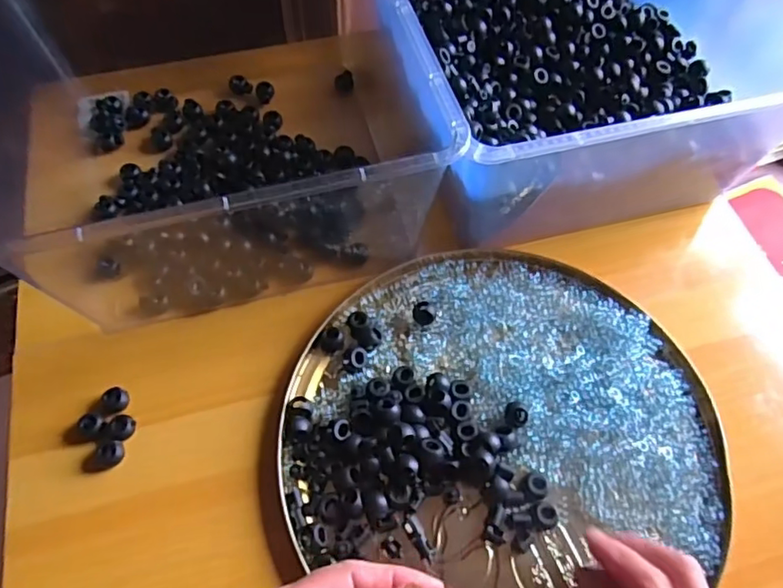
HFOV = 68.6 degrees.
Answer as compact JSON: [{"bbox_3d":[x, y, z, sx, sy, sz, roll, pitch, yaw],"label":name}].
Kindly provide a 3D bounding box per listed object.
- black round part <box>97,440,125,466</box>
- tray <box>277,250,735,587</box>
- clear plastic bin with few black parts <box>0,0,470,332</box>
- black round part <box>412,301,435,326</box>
[{"bbox_3d":[-0.187,0.105,0.380,0.017,0.010,0.015,1,61,-1],"label":"black round part"},{"bbox_3d":[0.070,0.089,0.392,0.274,0.023,0.269,1,61,-2],"label":"tray"},{"bbox_3d":[-0.139,-0.138,0.442,0.316,0.146,0.282,-13,62,-9],"label":"clear plastic bin with few black parts"},{"bbox_3d":[0.024,0.015,0.426,0.016,0.014,0.015,1,61,-2],"label":"black round part"}]

